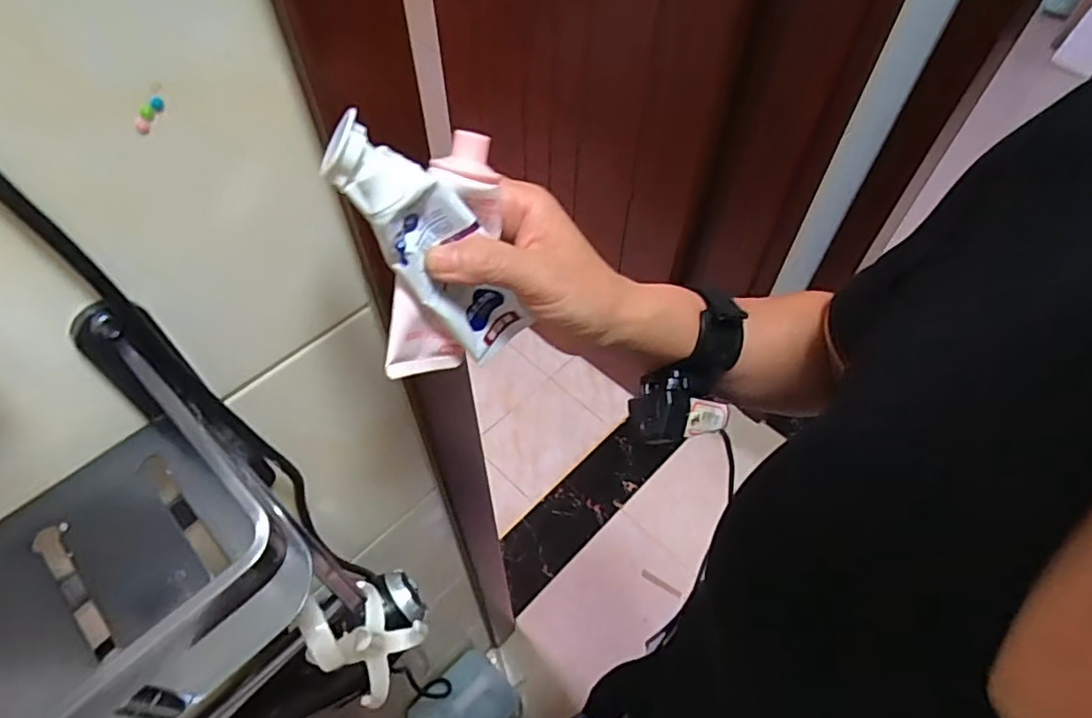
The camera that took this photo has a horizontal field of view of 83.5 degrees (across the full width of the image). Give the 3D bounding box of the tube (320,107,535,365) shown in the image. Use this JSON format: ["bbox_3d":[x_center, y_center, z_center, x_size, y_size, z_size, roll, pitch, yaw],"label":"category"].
[{"bbox_3d":[-0.054,-0.051,0.297,0.041,0.142,0.030,-47,49,-11],"label":"tube"}]

